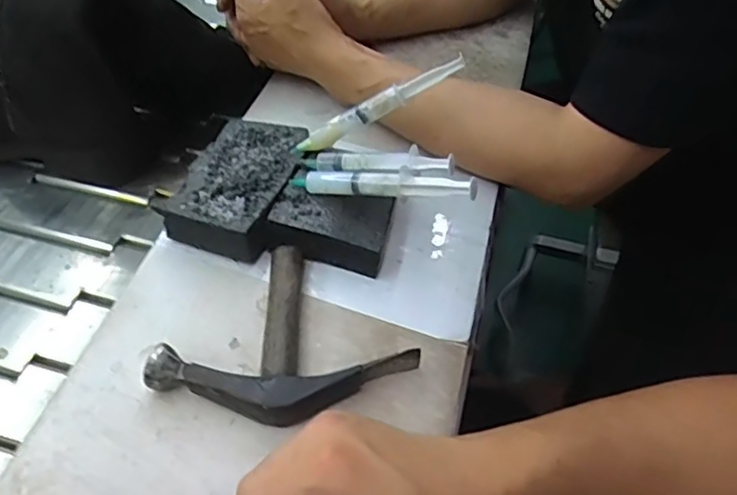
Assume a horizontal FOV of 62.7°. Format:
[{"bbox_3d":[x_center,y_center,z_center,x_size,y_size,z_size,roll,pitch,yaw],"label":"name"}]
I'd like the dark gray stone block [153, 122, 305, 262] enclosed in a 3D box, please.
[{"bbox_3d":[-0.103,-0.051,0.494,0.083,0.037,0.131,15,49,9],"label":"dark gray stone block"}]

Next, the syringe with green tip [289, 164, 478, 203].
[{"bbox_3d":[0.007,-0.047,0.442,0.149,0.015,0.016,5,46,28],"label":"syringe with green tip"}]

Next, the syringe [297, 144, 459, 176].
[{"bbox_3d":[0.002,-0.063,0.458,0.123,0.012,0.024,4,46,24],"label":"syringe"}]

